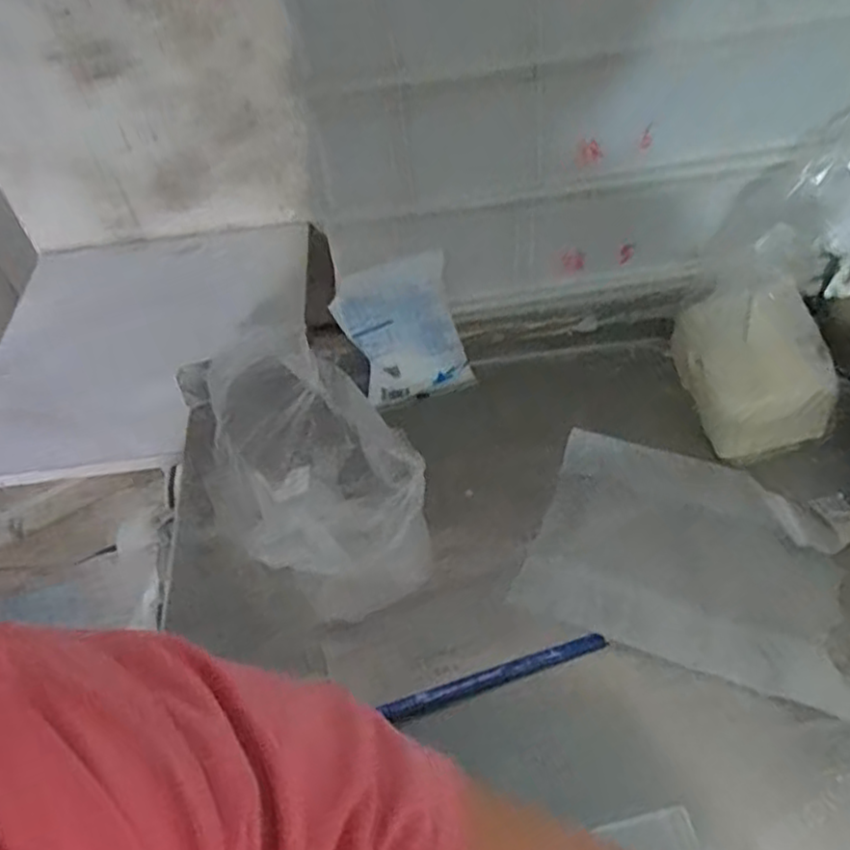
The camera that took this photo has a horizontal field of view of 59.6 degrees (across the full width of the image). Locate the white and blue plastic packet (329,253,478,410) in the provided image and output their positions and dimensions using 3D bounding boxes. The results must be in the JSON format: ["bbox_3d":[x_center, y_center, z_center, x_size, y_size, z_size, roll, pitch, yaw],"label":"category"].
[{"bbox_3d":[-0.022,-0.093,0.765,0.112,0.153,0.024,-19,28,0],"label":"white and blue plastic packet"}]

